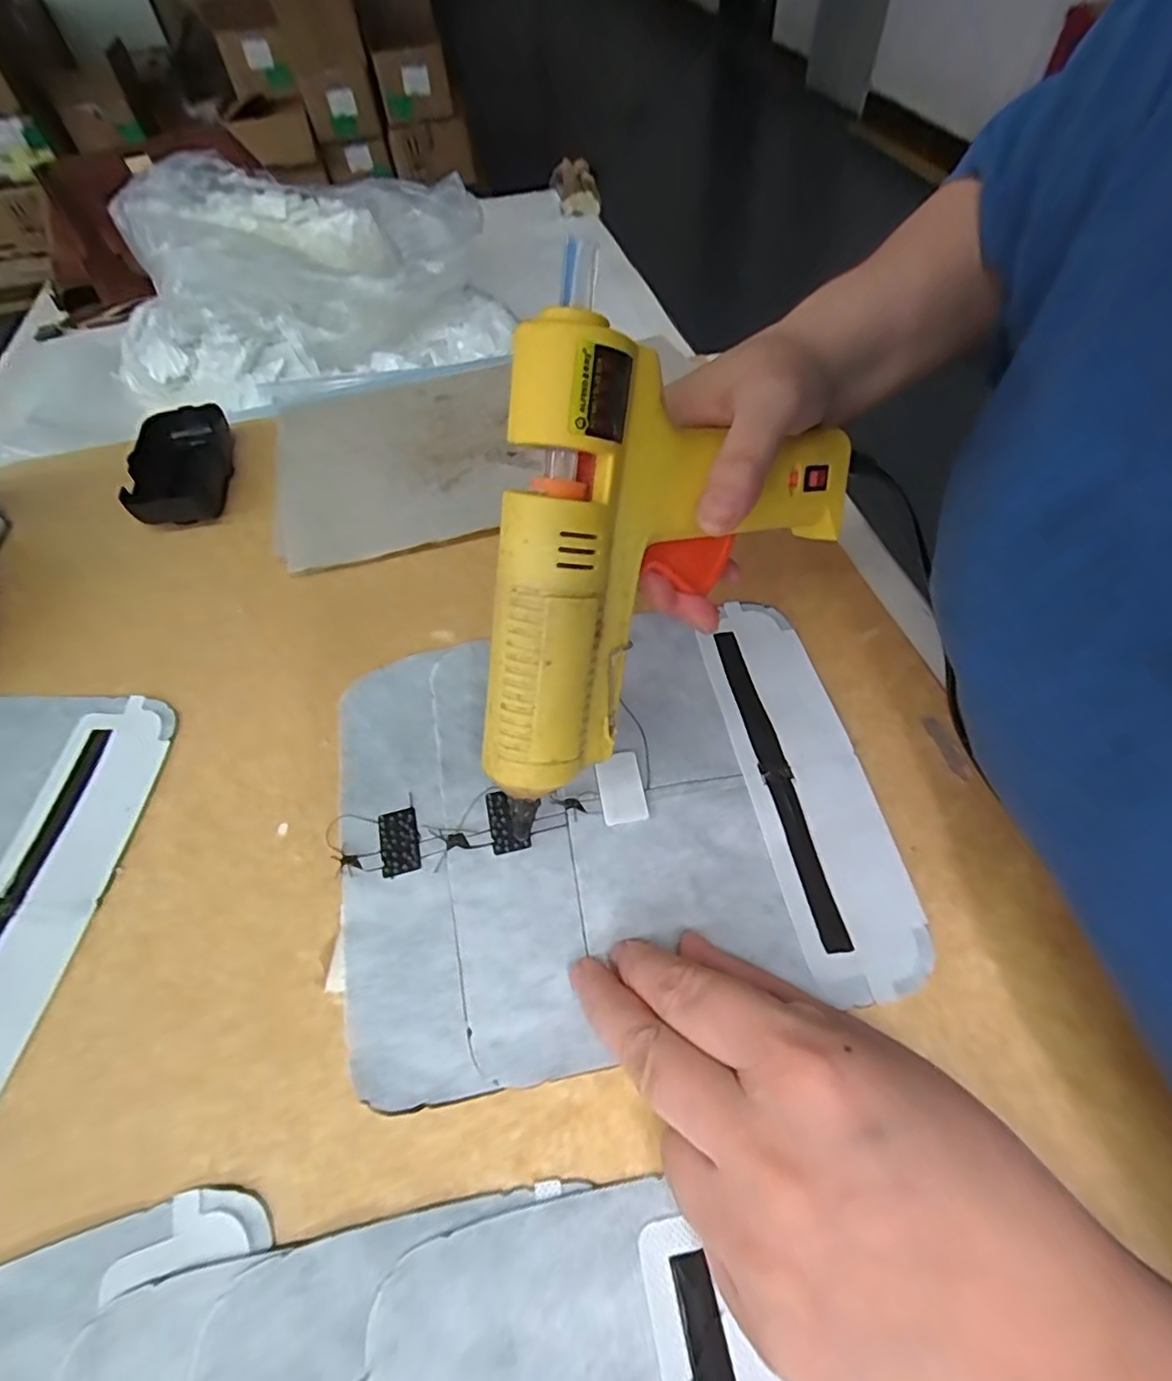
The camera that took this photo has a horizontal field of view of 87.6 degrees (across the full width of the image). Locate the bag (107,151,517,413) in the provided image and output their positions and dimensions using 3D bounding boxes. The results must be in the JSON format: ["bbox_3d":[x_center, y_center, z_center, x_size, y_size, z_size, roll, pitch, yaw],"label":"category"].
[{"bbox_3d":[-0.280,-0.411,0.585,0.350,0.107,0.280,-19,56,-9],"label":"bag"}]

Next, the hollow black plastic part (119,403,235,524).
[{"bbox_3d":[-0.268,-0.147,0.405,0.051,0.026,0.112,-13,54,-7],"label":"hollow black plastic part"}]

